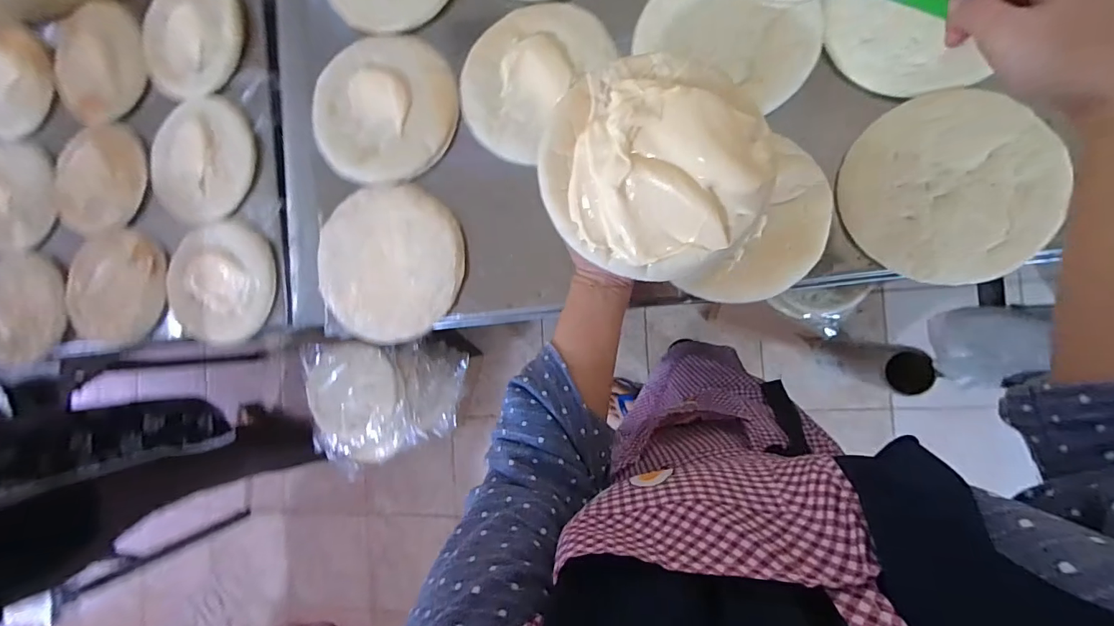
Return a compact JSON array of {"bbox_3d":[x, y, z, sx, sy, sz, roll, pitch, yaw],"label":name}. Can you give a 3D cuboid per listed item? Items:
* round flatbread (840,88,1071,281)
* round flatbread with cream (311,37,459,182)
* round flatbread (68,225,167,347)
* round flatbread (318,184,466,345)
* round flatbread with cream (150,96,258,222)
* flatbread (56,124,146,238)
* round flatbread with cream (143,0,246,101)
[{"bbox_3d":[0.410,-0.136,0.494,0.188,0.015,0.202,-2,83,16],"label":"round flatbread"},{"bbox_3d":[-0.234,-0.276,0.620,0.196,0.032,0.192,0,90,9],"label":"round flatbread with cream"},{"bbox_3d":[-0.779,-0.045,0.815,0.201,0.038,0.196,-2,82,11],"label":"round flatbread"},{"bbox_3d":[-0.222,-0.064,0.613,0.198,0.012,0.197,0,90,9],"label":"round flatbread"},{"bbox_3d":[-0.600,-0.260,0.784,0.201,0.016,0.205,0,90,9],"label":"round flatbread with cream"},{"bbox_3d":[-0.831,-0.240,0.842,0.223,0.017,0.191,6,92,16],"label":"flatbread"},{"bbox_3d":[-0.616,-0.468,0.785,0.172,0.028,0.204,31,94,8],"label":"round flatbread with cream"}]

